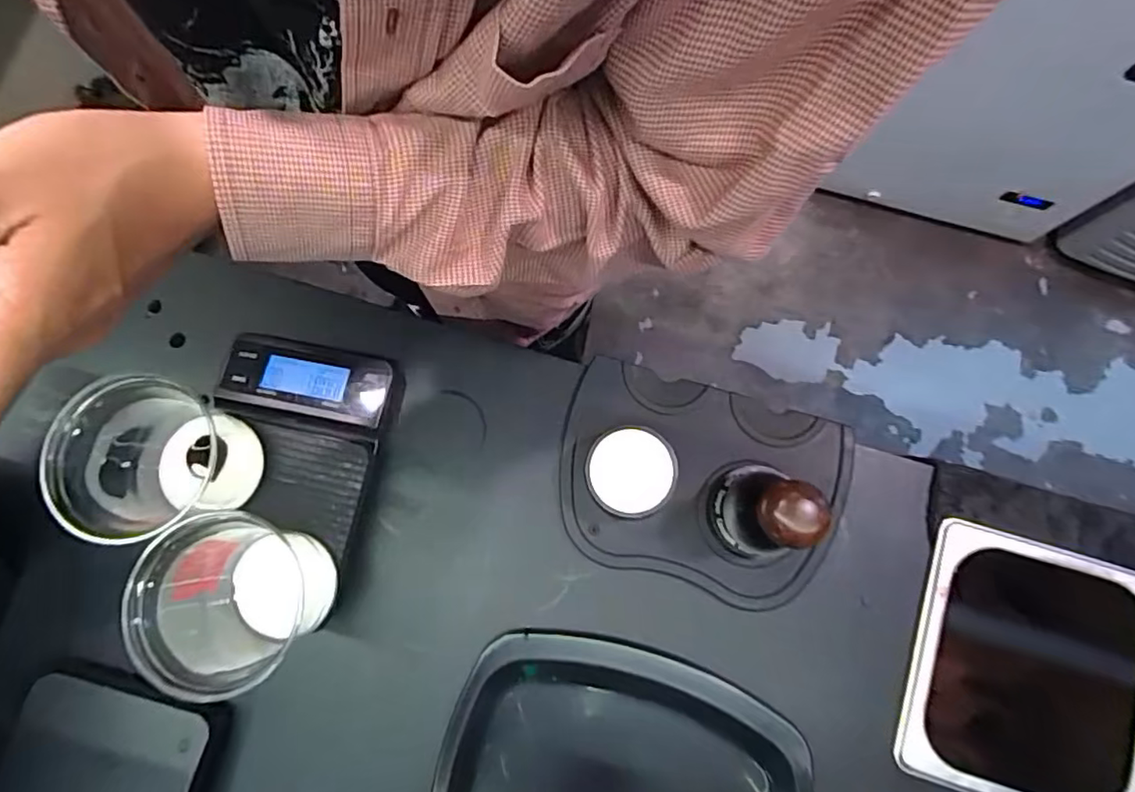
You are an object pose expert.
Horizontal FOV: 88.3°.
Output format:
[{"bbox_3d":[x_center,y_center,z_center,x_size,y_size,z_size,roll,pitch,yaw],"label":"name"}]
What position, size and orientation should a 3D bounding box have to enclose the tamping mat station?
[{"bbox_3d":[0.095,0.055,0.387,0.201,0.100,0.145,16,80,5],"label":"tamping mat station"}]

